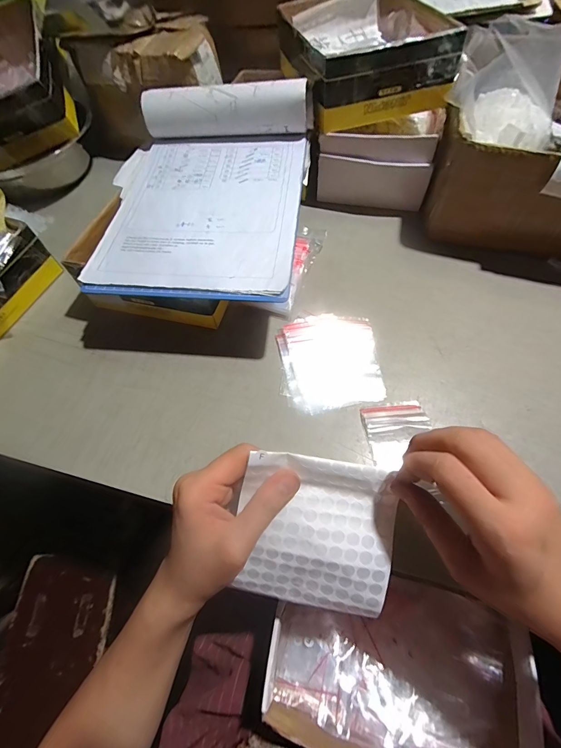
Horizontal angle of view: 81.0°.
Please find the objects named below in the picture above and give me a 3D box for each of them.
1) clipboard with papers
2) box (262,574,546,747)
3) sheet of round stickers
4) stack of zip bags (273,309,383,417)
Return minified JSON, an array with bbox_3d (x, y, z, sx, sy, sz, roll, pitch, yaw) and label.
[{"bbox_3d":[-0.093,-0.215,0.370,0.234,0.061,0.290,4,60,5],"label":"clipboard with papers"},{"bbox_3d":[0.109,0.272,0.310,0.226,0.059,0.140,13,62,10],"label":"box"},{"bbox_3d":[0.028,0.125,0.255,0.119,0.013,0.124,8,97,0],"label":"sheet of round stickers"},{"bbox_3d":[0.053,-0.017,0.361,0.106,0.009,0.117,-5,60,1],"label":"stack of zip bags"}]

